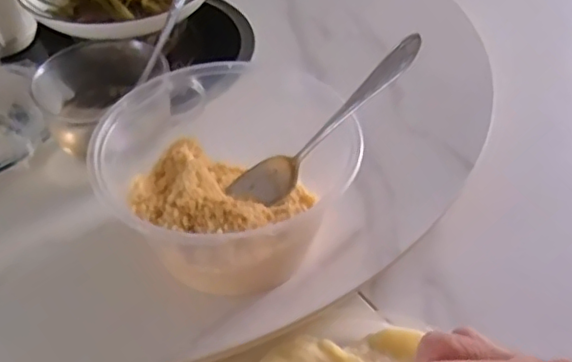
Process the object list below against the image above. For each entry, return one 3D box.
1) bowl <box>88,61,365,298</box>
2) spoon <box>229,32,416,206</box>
[{"bbox_3d":[-0.036,-0.012,0.431,0.180,0.090,0.177,0,44,0],"label":"bowl"},{"bbox_3d":[0.021,-0.036,0.397,0.027,0.171,0.032,28,39,-23],"label":"spoon"}]

